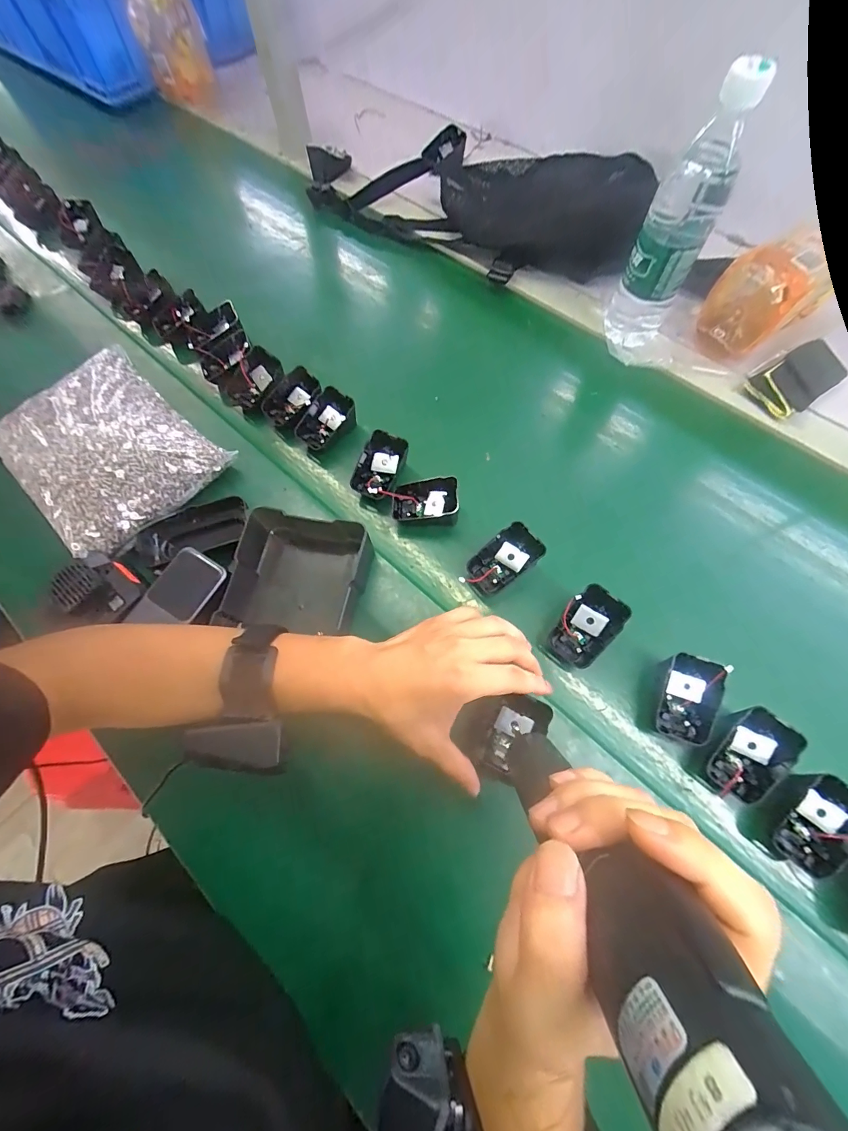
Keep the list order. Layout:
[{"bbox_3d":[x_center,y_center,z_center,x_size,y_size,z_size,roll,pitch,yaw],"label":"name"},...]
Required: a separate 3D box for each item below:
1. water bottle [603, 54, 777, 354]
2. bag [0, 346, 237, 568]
[{"bbox_3d":[0.250,-0.331,0.423,0.066,0.219,0.056,25,71,13],"label":"water bottle"},{"bbox_3d":[-0.348,-0.130,0.451,0.245,0.053,0.176,39,75,17],"label":"bag"}]

